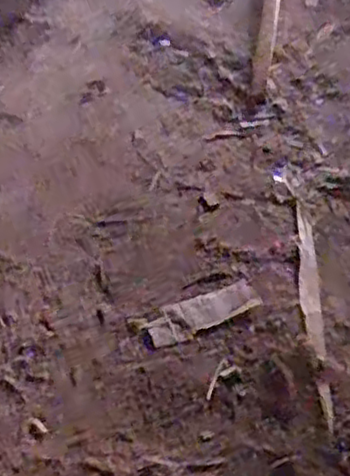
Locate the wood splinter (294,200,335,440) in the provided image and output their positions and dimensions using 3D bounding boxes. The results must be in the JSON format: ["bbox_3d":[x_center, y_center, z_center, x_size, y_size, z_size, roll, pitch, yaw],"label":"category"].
[{"bbox_3d":[0.172,0.077,0.899,0.028,0.014,0.345,3,50,1],"label":"wood splinter"}]

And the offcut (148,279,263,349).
[{"bbox_3d":[0.036,0.093,0.881,0.147,0.006,0.051,-19,53,-17],"label":"offcut"}]

